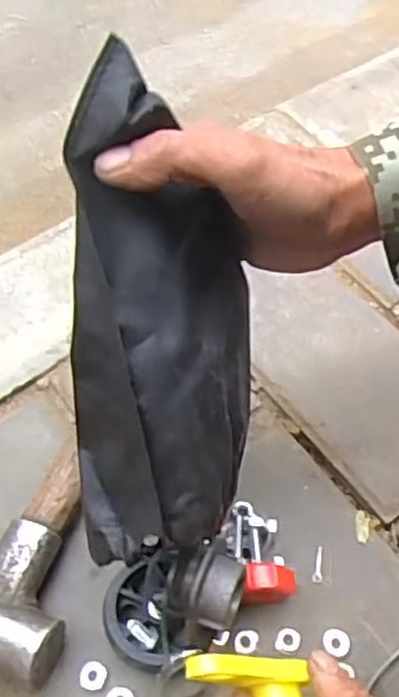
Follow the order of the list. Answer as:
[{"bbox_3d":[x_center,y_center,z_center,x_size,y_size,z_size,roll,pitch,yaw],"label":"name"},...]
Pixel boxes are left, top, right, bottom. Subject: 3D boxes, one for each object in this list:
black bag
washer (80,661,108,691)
[{"bbox_3d":[-0.019,-0.017,0.330,0.085,0.056,0.216,-5,98,-3],"label":"black bag"},{"bbox_3d":[-0.063,0.193,0.407,0.016,0.004,0.015,0,58,0],"label":"washer"}]

